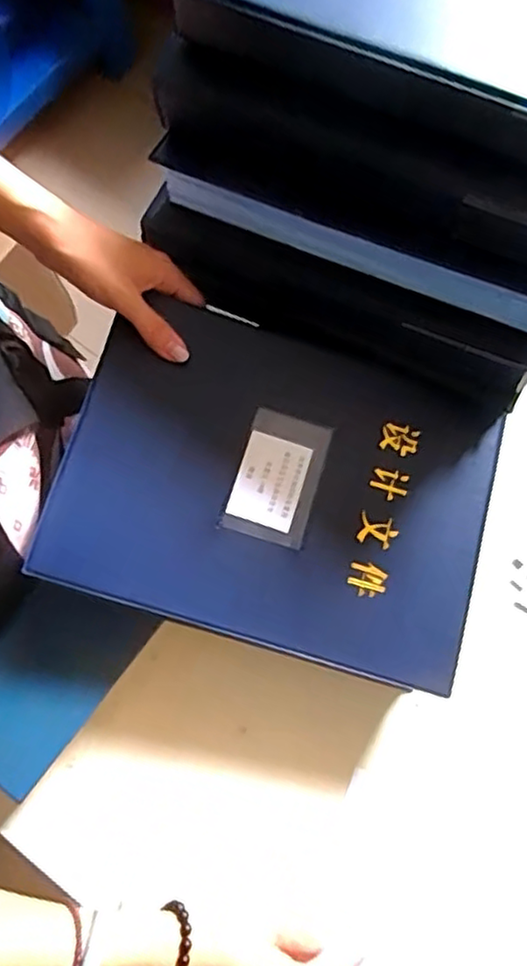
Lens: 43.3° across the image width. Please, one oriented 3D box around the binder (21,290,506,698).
[{"bbox_3d":[0.011,0.005,0.492,0.307,0.029,0.225,16,78,3],"label":"binder"}]

